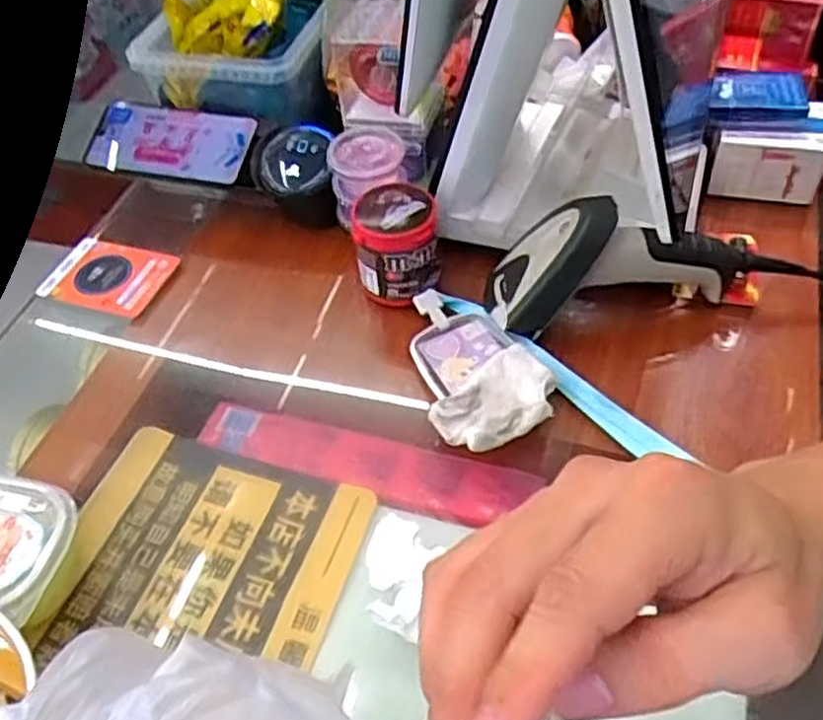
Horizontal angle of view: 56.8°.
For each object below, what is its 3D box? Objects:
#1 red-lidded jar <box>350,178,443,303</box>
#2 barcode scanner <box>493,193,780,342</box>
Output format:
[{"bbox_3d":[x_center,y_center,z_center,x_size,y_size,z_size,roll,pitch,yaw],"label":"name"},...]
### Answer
[{"bbox_3d":[-0.011,-0.095,0.607,0.066,0.074,0.070,-5,50,1],"label":"red-lidded jar"},{"bbox_3d":[0.163,-0.077,0.568,0.209,0.097,0.059,-8,50,-2],"label":"barcode scanner"}]

